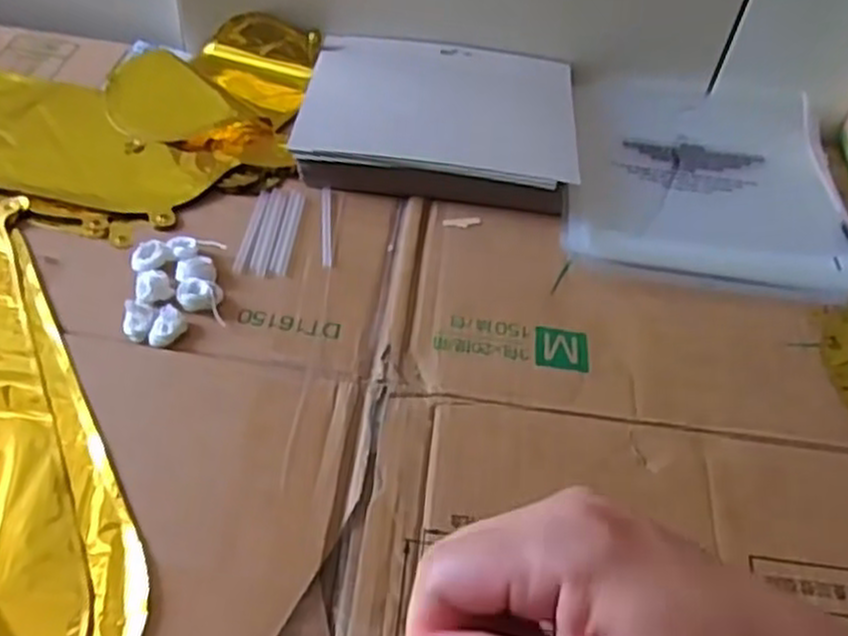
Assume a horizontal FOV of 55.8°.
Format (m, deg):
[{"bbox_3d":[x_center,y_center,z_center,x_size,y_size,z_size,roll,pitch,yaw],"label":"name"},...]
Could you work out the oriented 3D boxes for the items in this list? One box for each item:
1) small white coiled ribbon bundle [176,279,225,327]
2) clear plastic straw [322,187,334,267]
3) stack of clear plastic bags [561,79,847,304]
[{"bbox_3d":[-0.140,-0.011,0.500,0.028,0.010,0.031,-3,49,-9],"label":"small white coiled ribbon bundle"},{"bbox_3d":[-0.067,-0.064,0.552,0.008,0.004,0.077,-1,49,-8],"label":"clear plastic straw"},{"bbox_3d":[0.221,-0.116,0.627,0.208,0.015,0.235,10,48,2],"label":"stack of clear plastic bags"}]

